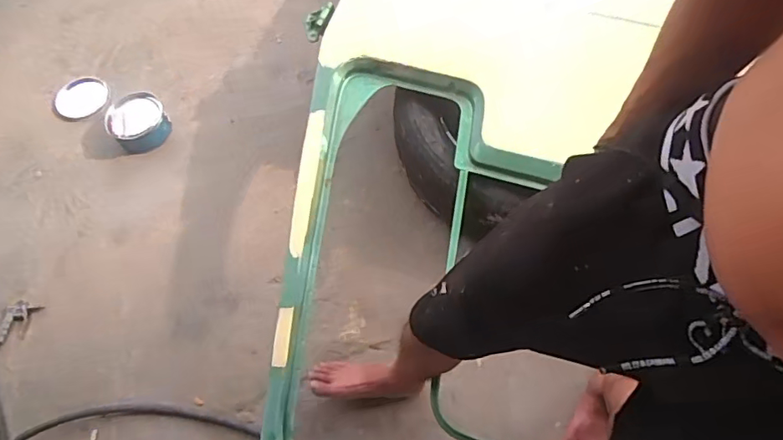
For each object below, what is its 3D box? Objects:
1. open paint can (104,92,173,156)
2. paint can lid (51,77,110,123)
[{"bbox_3d":[-0.693,-0.273,1.446,0.147,0.080,0.136,-1,64,1],"label":"open paint can"},{"bbox_3d":[-0.893,-0.346,1.517,0.166,0.023,0.137,-12,65,-4],"label":"paint can lid"}]

